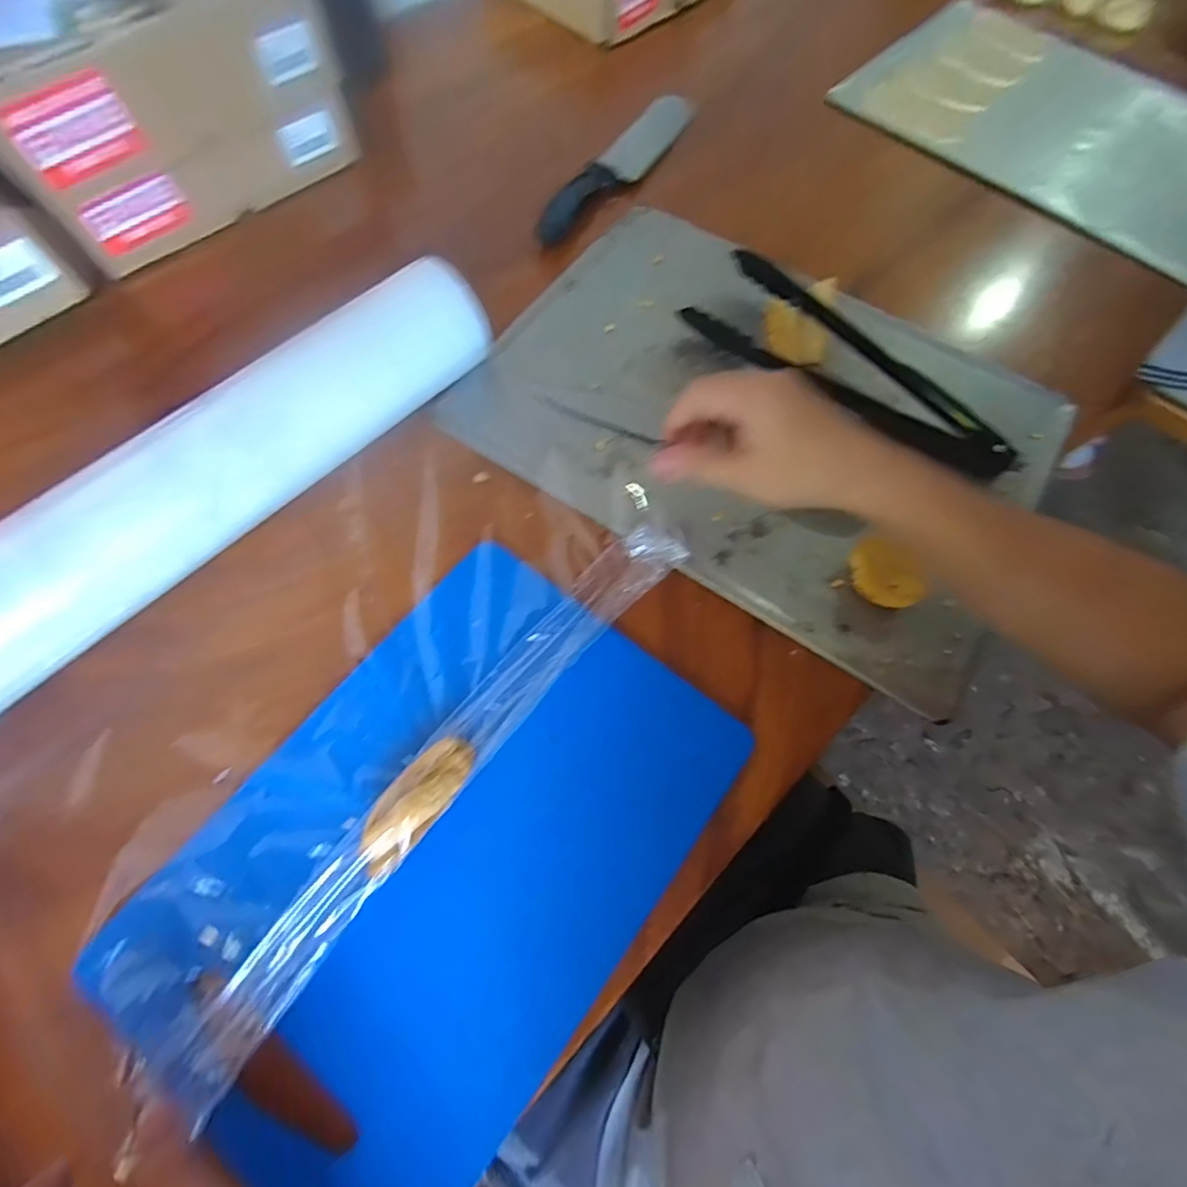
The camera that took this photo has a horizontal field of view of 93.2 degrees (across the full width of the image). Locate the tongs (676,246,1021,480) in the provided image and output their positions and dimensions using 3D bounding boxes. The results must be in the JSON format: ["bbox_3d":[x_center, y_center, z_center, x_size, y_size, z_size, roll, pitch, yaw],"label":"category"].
[{"bbox_3d":[0.220,-0.195,0.475,0.283,0.027,0.097,32,70,10],"label":"tongs"}]

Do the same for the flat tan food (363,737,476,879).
[{"bbox_3d":[-0.105,0.122,0.331,0.035,0.022,0.082,36,70,11],"label":"flat tan food"}]

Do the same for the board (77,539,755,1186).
[{"bbox_3d":[-0.084,0.146,0.328,0.233,0.018,0.330,36,70,11],"label":"board"}]

